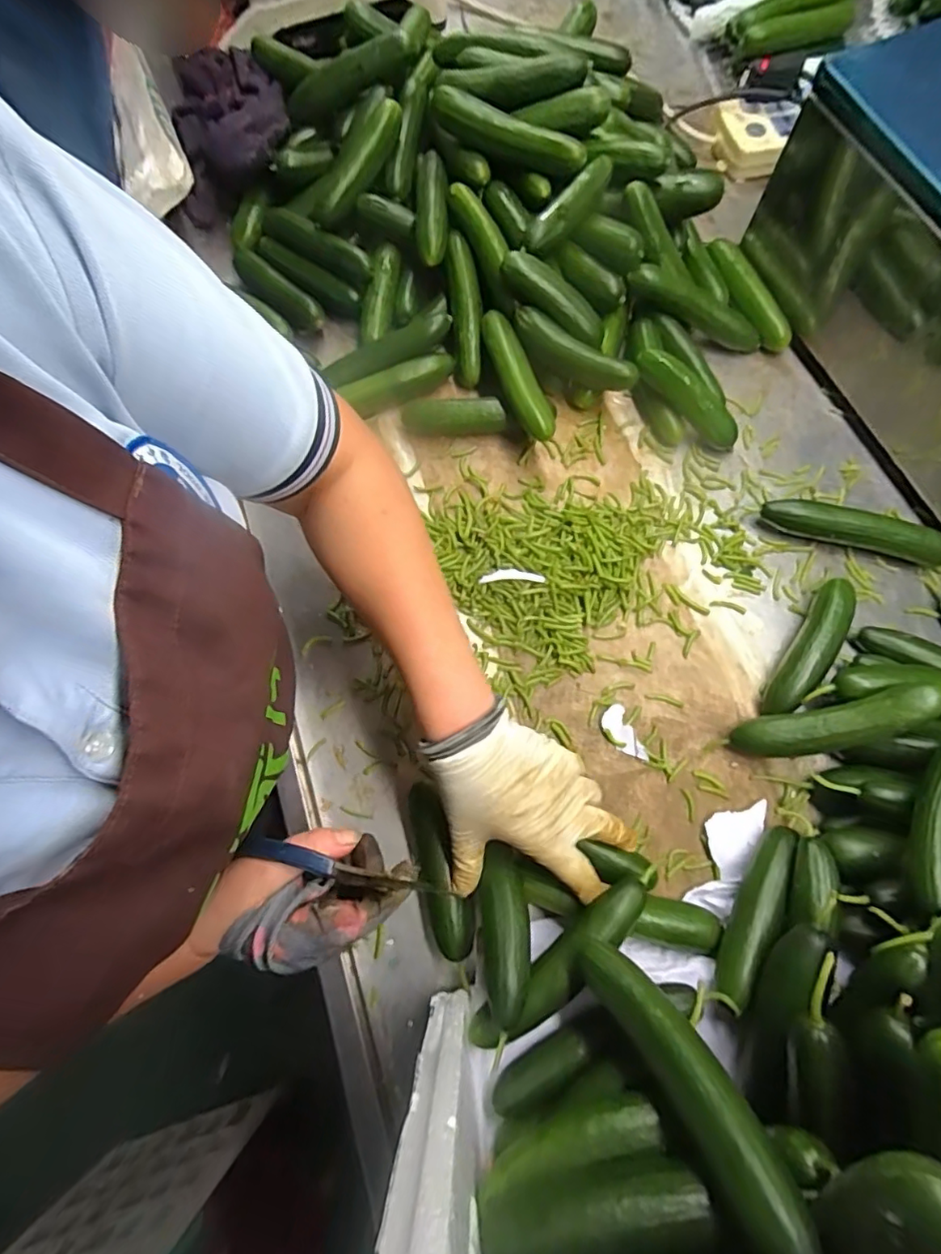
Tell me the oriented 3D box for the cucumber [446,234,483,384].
[{"bbox_3d":[-0.004,-0.308,0.527,0.028,0.026,0.136,-5,97,0],"label":"cucumber"}]

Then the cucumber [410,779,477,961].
[{"bbox_3d":[-0.023,0.176,0.398,0.031,0.031,0.119,-17,69,-3],"label":"cucumber"}]

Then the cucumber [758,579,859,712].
[{"bbox_3d":[0.280,0.019,0.448,0.032,0.031,0.128,33,77,10],"label":"cucumber"}]

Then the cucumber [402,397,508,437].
[{"bbox_3d":[-0.016,-0.198,0.516,0.095,0.029,0.028,5,74,3],"label":"cucumber"}]

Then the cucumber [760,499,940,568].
[{"bbox_3d":[0.339,-0.083,0.475,0.160,0.035,0.024,13,74,5],"label":"cucumber"}]

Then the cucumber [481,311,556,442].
[{"bbox_3d":[0.040,-0.234,0.497,0.028,0.023,0.142,-21,74,-5],"label":"cucumber"}]

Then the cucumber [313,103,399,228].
[{"bbox_3d":[-0.108,-0.447,0.531,0.033,0.033,0.122,41,98,12],"label":"cucumber"}]

